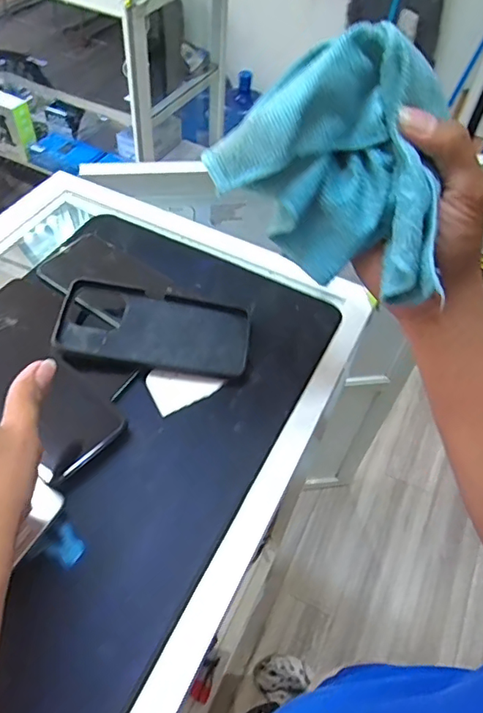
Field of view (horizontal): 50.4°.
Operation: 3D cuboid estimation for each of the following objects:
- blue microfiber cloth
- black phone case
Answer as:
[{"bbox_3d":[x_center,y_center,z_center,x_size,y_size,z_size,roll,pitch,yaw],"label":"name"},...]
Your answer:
[{"bbox_3d":[0.056,-0.113,0.312,0.130,0.114,0.098,10,52,3],"label":"blue microfiber cloth"},{"bbox_3d":[-0.076,-0.025,0.457,0.163,0.013,0.083,6,58,-7],"label":"black phone case"}]

